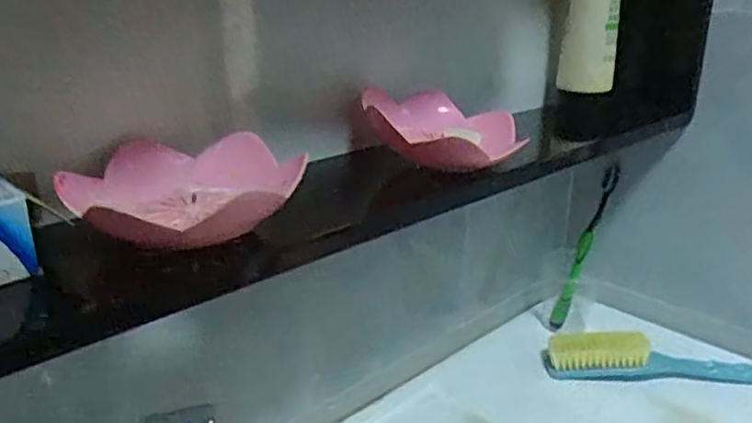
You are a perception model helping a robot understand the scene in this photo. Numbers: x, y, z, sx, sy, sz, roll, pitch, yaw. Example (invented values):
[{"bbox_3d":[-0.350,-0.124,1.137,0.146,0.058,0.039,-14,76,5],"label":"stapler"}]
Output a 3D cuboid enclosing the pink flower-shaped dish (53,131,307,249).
[{"bbox_3d":[-0.091,-0.008,0.316,0.107,0.028,0.101,0,19,0],"label":"pink flower-shaped dish"}]

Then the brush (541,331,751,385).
[{"bbox_3d":[0.276,0.139,0.615,0.231,0.039,0.033,3,19,7],"label":"brush"}]

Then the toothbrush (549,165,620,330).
[{"bbox_3d":[0.218,0.038,0.689,0.017,0.178,0.022,20,-1,42],"label":"toothbrush"}]

